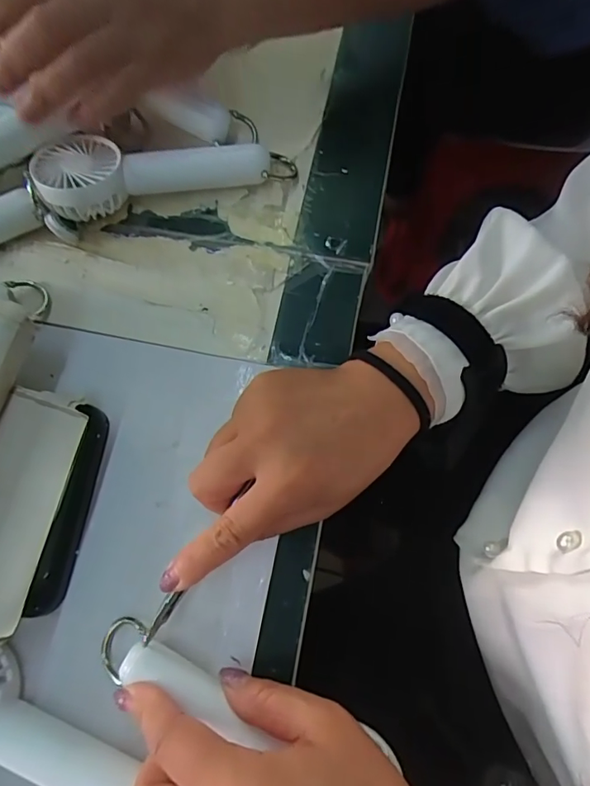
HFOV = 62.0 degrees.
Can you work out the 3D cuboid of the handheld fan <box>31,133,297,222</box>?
[{"bbox_3d":[-0.086,-0.153,0.324,0.162,0.035,0.057,-14,74,-3],"label":"handheld fan"}]

